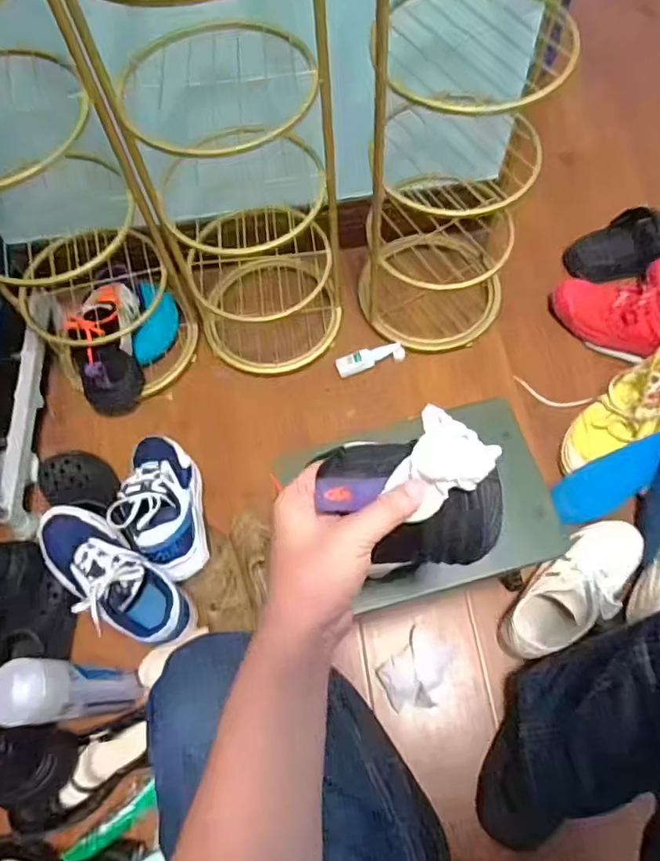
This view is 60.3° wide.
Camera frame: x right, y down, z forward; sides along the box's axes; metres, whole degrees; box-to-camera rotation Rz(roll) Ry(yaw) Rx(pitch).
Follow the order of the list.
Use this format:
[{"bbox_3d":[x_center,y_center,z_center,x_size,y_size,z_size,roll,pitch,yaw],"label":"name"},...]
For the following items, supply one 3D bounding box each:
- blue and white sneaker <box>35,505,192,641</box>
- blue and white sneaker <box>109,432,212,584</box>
[{"bbox_3d":[-0.309,0.204,0.799,0.247,0.089,0.104,36,71,19],"label":"blue and white sneaker"},{"bbox_3d":[-0.264,0.093,0.864,0.117,0.094,0.265,-19,44,-6],"label":"blue and white sneaker"}]

